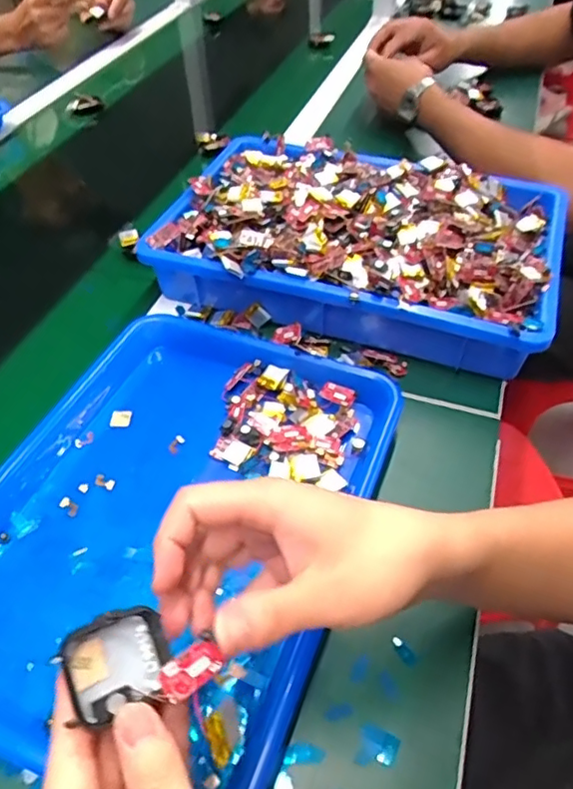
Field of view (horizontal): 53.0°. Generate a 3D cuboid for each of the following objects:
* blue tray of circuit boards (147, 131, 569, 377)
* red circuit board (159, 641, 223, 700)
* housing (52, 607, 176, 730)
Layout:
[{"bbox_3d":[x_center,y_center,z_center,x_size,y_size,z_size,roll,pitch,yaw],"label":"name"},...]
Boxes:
[{"bbox_3d":[0.067,-0.162,0.577,0.377,0.080,0.246,16,52,12],"label":"blue tray of circuit boards"},{"bbox_3d":[-0.040,0.115,0.241,0.015,0.004,0.029,50,39,15],"label":"red circuit board"},{"bbox_3d":[-0.068,0.106,0.233,0.043,0.011,0.034,-10,73,-43],"label":"housing"}]

